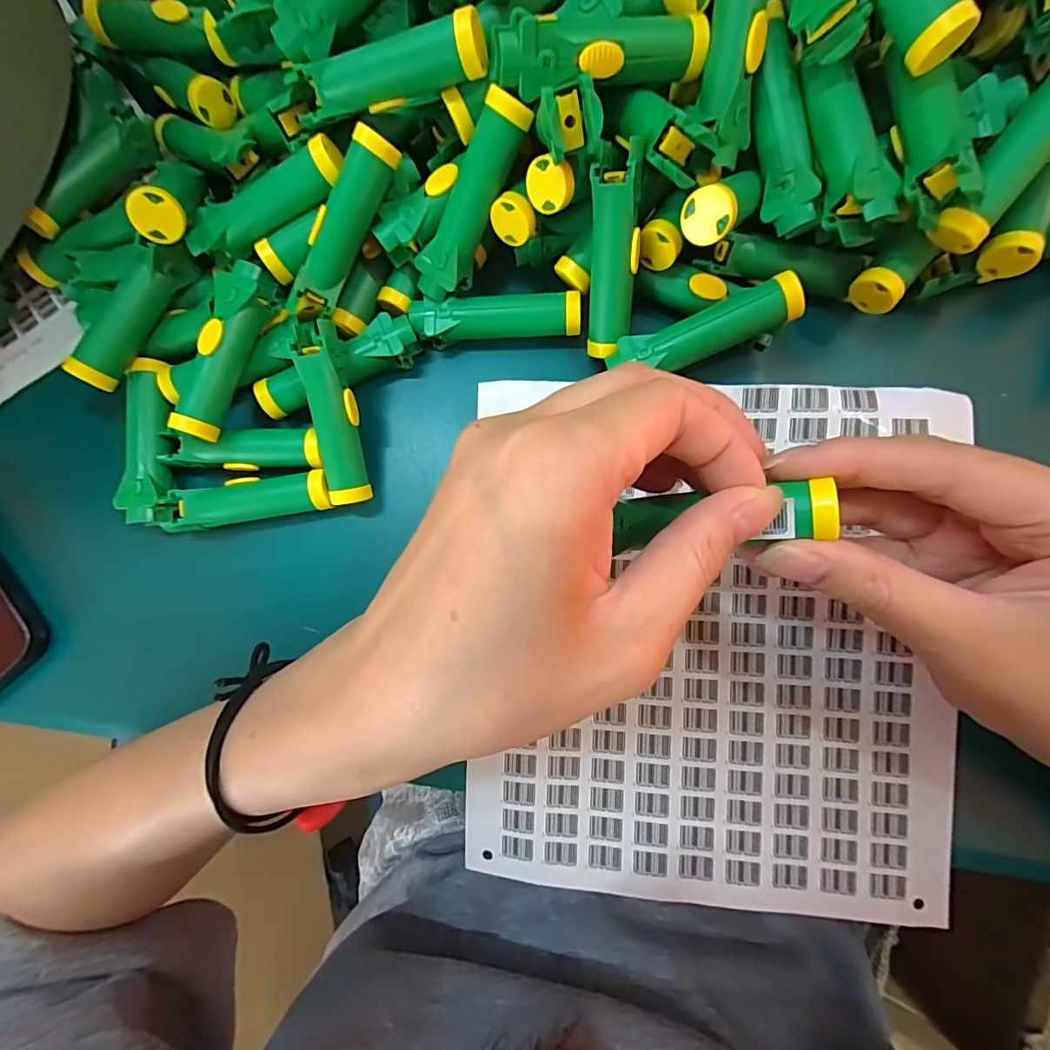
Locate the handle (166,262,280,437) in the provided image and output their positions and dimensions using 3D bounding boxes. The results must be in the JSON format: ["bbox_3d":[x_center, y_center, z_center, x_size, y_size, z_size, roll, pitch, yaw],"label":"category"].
[{"bbox_3d":[-0.137,-0.079,0.223,0.017,0.019,0.080,18,86,6],"label":"handle"}]

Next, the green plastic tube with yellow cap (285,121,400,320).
[{"bbox_3d":[-0.080,-0.127,0.213,0.016,0.015,0.078,35,108,5],"label":"green plastic tube with yellow cap"}]

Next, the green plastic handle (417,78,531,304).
[{"bbox_3d":[-0.023,-0.138,0.213,0.020,0.016,0.080,38,124,4],"label":"green plastic handle"}]

